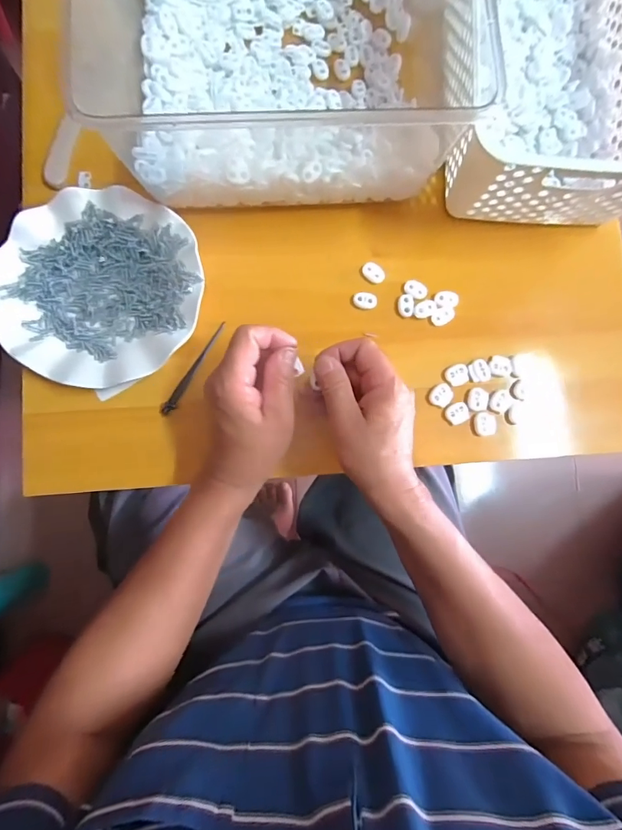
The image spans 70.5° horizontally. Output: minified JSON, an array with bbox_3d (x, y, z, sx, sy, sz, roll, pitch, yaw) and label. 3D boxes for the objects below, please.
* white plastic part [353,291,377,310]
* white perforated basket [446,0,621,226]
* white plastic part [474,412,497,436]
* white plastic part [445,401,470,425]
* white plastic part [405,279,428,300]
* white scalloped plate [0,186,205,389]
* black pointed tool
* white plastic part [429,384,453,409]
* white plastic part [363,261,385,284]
[{"bbox_3d":[0.054,-0.113,0.434,0.023,0.005,0.015,17,82,-1],"label":"white plastic part"},{"bbox_3d":[0.238,-0.342,0.410,0.194,0.103,0.303,2,83,-3],"label":"white perforated basket"},{"bbox_3d":[0.167,0.008,0.422,0.018,0.008,0.023,-3,83,-3],"label":"white plastic part"},{"bbox_3d":[0.142,-0.002,0.424,0.024,0.007,0.019,-22,85,-5],"label":"white plastic part"},{"bbox_3d":[0.104,-0.125,0.438,0.024,0.006,0.016,29,82,1],"label":"white plastic part"},{"bbox_3d":[-0.195,-0.118,0.411,0.179,0.022,0.180,0,83,-3],"label":"white scalloped plate"},{"bbox_3d":[-0.111,-0.045,0.419,0.011,0.010,0.104,31,82,1],"label":"black pointed tool"},{"bbox_3d":[0.126,-0.019,0.426,0.020,0.004,0.022,38,83,2],"label":"white plastic part"},{"bbox_3d":[0.062,-0.141,0.438,0.024,0.005,0.015,34,83,1],"label":"white plastic part"}]

